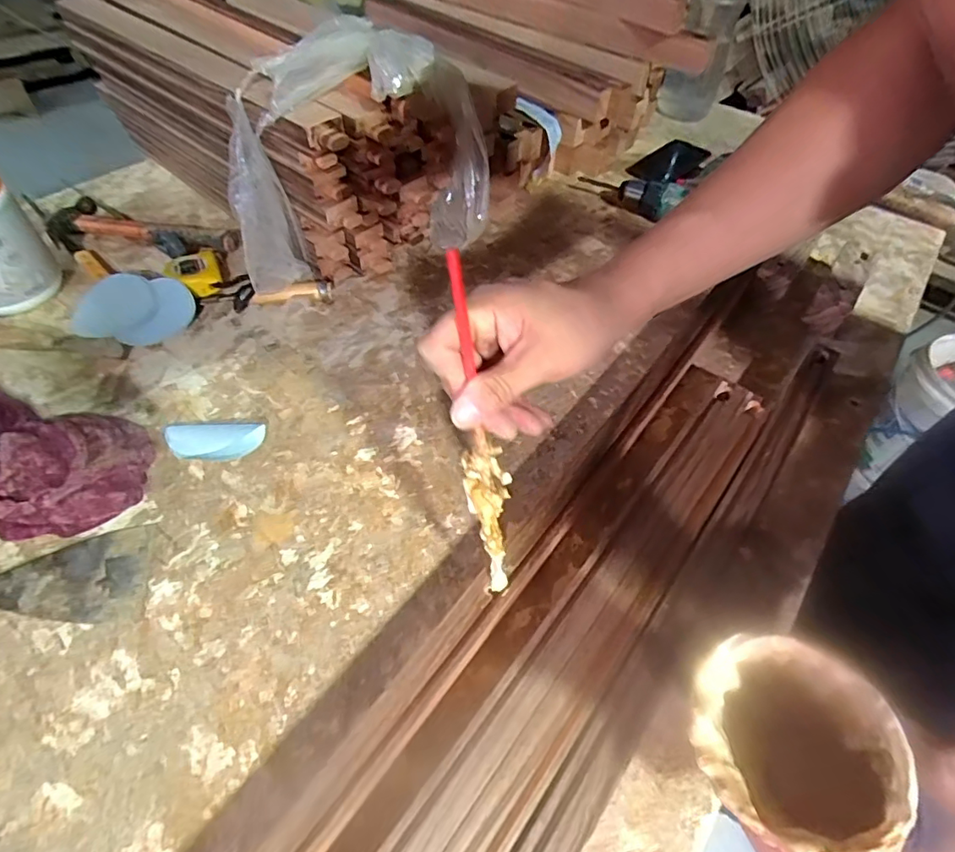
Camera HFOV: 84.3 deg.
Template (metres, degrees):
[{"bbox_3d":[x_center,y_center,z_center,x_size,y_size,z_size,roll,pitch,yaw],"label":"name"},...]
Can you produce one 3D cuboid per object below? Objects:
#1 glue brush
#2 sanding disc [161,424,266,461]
[{"bbox_3d":[0.002,0.013,0.353,0.028,0.247,0.023,-15,26,-14],"label":"glue brush"},{"bbox_3d":[-0.264,0.015,0.524,0.096,0.019,0.045,3,53,-1],"label":"sanding disc"}]

